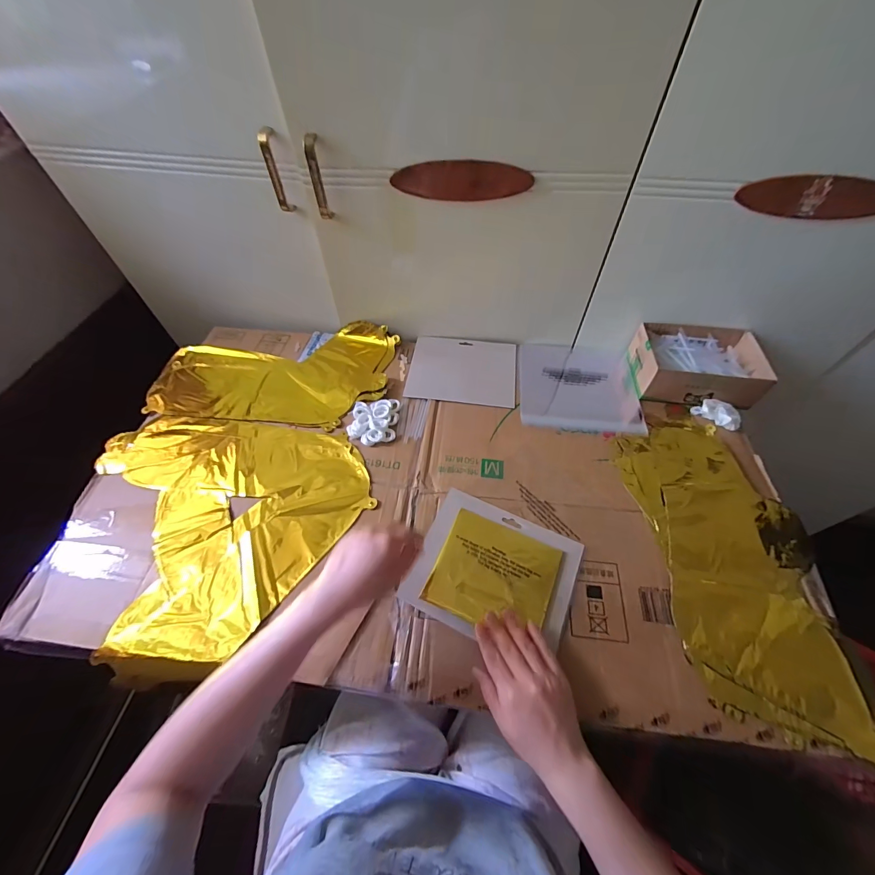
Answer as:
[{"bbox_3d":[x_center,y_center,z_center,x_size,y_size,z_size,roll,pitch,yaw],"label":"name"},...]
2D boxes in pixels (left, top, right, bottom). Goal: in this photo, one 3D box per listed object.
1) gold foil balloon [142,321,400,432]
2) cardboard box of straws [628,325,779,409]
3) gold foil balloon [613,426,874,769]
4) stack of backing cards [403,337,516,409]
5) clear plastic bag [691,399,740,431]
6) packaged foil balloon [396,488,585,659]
[{"bbox_3d":[-0.287,-0.127,0.670,0.394,0.013,0.236,6,55,5],"label":"gold foil balloon"},{"bbox_3d":[0.443,-0.126,0.631,0.192,0.058,0.146,2,55,3],"label":"cardboard box of straws"},{"bbox_3d":[0.383,0.155,0.479,0.207,0.030,0.393,-4,55,-1],"label":"gold foil balloon"},{"bbox_3d":[0.046,-0.127,0.685,0.190,0.009,0.161,4,55,4],"label":"stack of backing cards"},{"bbox_3d":[0.458,-0.040,0.606,0.067,0.020,0.034,30,60,20],"label":"clear plastic bag"},{"bbox_3d":[0.073,0.168,0.472,0.193,0.015,0.161,20,58,15],"label":"packaged foil balloon"}]

